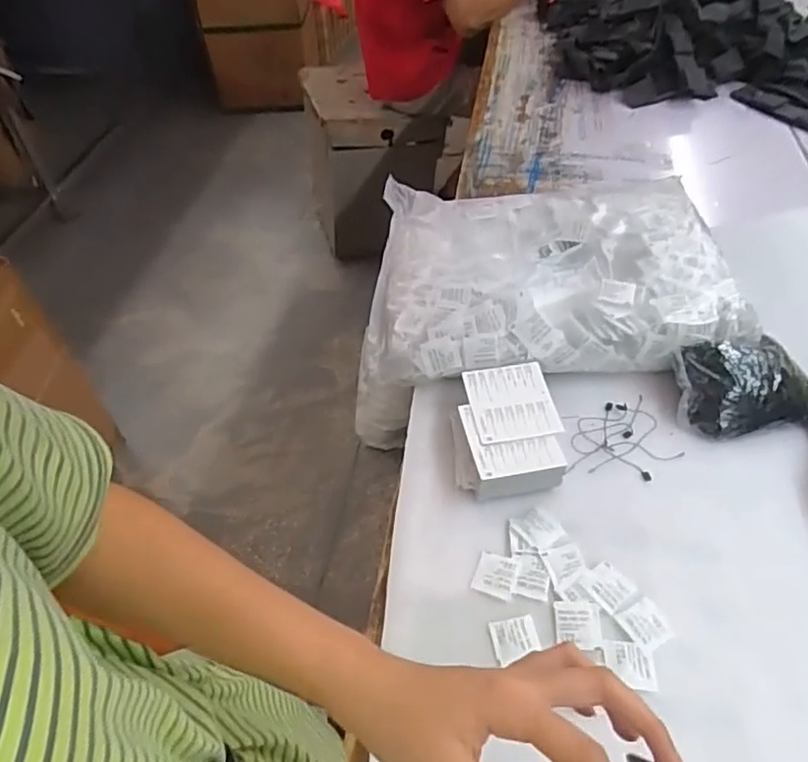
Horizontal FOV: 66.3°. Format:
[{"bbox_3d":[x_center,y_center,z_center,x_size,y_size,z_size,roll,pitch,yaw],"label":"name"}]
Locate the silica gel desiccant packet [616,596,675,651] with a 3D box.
[{"bbox_3d":[0.218,0.218,0.554,0.039,0.008,0.040,-24,52,-19],"label":"silica gel desiccant packet"}]

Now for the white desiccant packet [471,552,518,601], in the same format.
[{"bbox_3d":[0.087,0.184,0.590,0.037,0.004,0.044,15,51,14],"label":"white desiccant packet"}]

